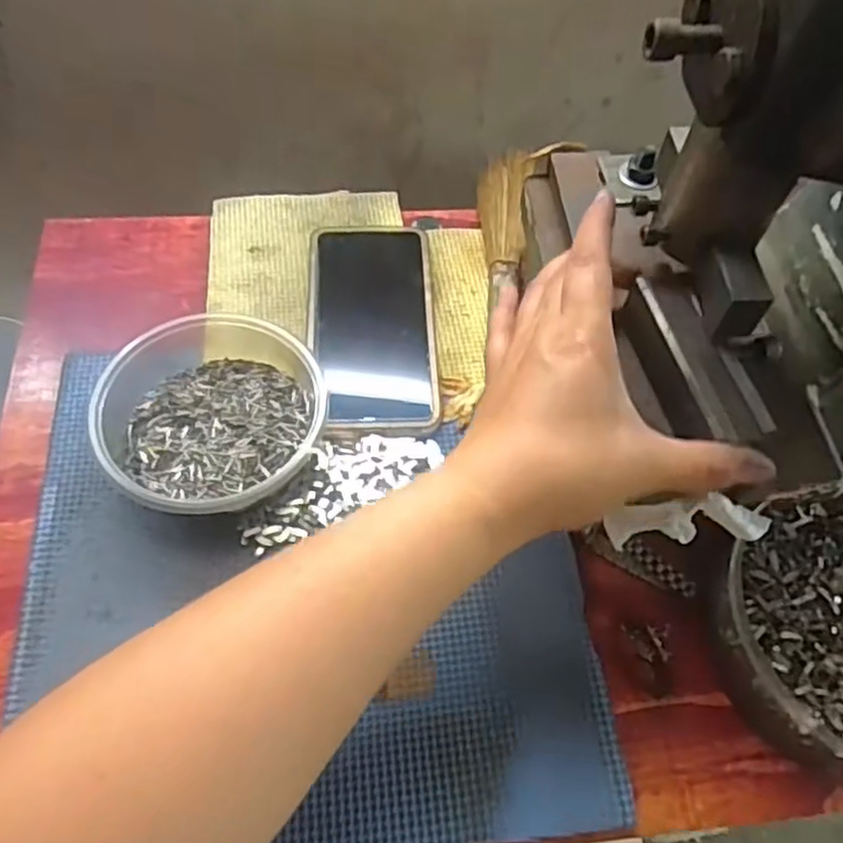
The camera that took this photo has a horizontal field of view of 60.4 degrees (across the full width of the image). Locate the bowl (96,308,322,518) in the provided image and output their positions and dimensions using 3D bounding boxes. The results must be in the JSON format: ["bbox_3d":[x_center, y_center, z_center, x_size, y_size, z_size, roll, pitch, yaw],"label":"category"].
[{"bbox_3d":[-0.112,-0.006,0.380,0.106,0.041,0.115,2,59,-3],"label":"bowl"}]

